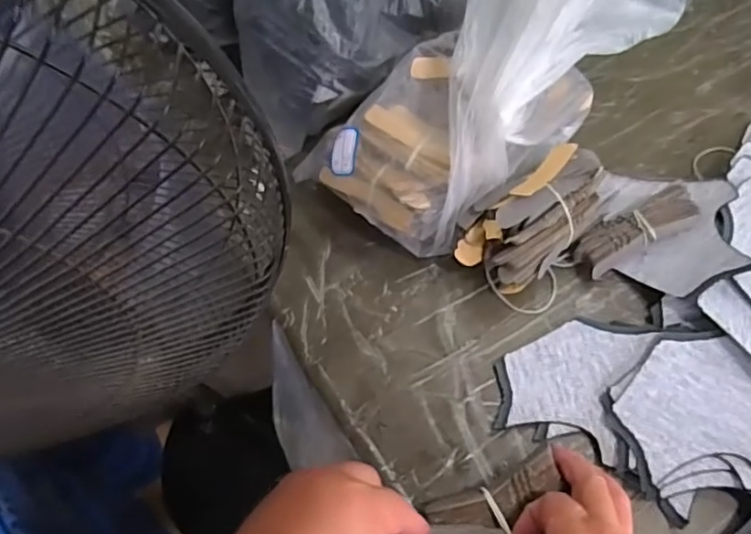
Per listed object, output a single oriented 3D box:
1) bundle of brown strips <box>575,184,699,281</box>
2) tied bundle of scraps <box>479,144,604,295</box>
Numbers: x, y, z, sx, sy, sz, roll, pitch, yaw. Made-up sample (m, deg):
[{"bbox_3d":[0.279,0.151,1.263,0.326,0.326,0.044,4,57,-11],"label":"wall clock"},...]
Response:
[{"bbox_3d":[0.198,-0.027,0.458,0.097,0.015,0.031,-35,63,8],"label":"bundle of brown strips"},{"bbox_3d":[0.126,-0.036,0.455,0.124,0.069,0.066,-36,65,-15],"label":"tied bundle of scraps"}]

